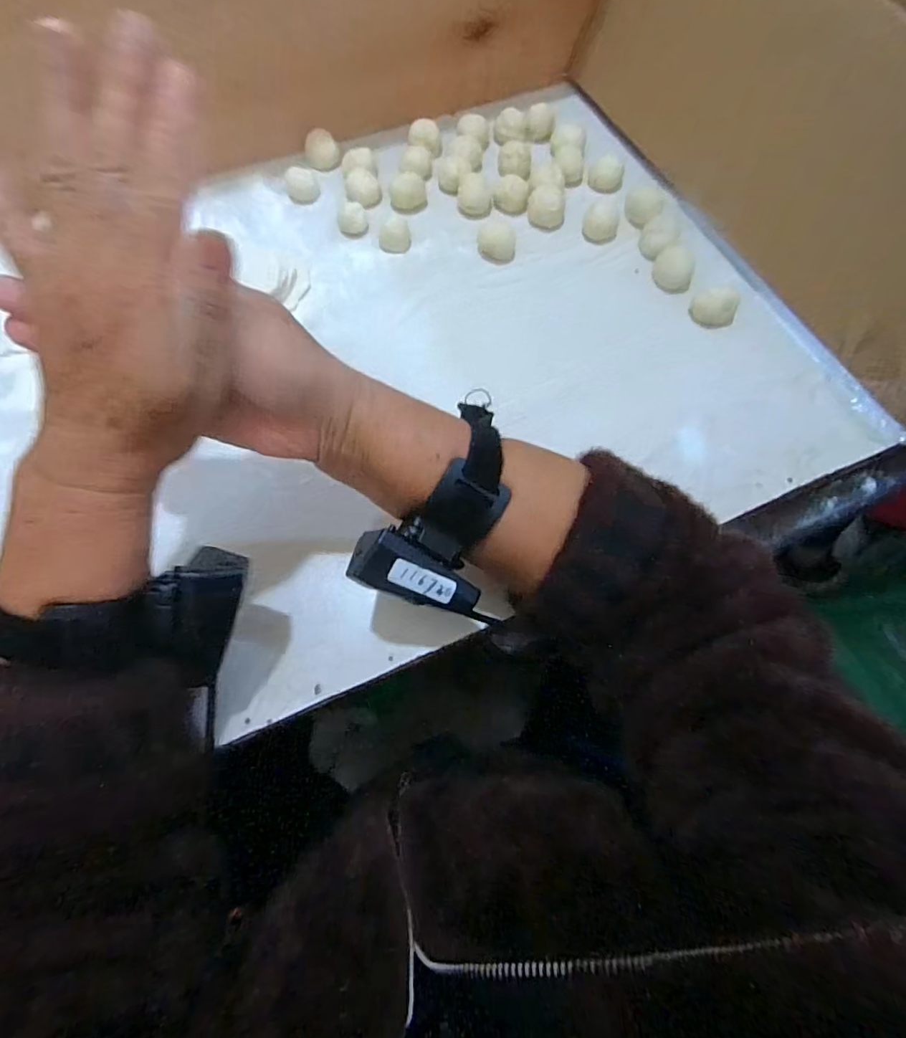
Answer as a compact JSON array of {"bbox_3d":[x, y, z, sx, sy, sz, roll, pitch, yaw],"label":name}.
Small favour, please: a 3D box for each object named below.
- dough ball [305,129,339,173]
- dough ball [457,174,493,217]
[{"bbox_3d":[-0.119,-0.336,0.465,0.029,0.020,0.025,-14,70,-7],"label":"dough ball"},{"bbox_3d":[0.020,-0.287,0.452,0.030,0.020,0.026,5,69,0],"label":"dough ball"}]

